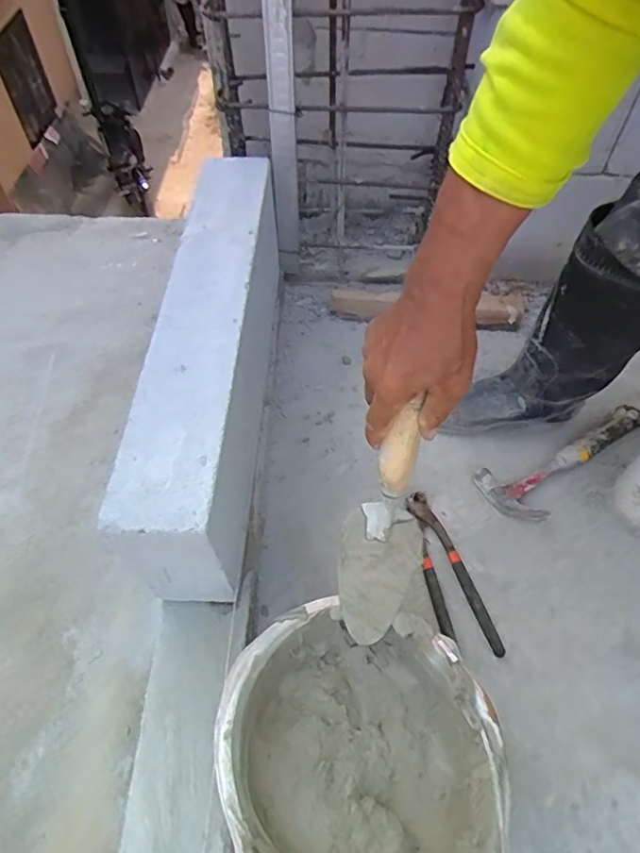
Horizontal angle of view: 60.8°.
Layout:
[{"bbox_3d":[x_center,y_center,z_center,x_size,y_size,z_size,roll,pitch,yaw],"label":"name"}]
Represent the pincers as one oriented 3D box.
[{"bbox_3d":[0.159,0.182,0.687,0.064,0.029,0.210,-8,53,-9],"label":"pincers"}]

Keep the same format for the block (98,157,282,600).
[{"bbox_3d":[-0.133,-0.095,0.705,0.109,0.184,0.582,1,55,0],"label":"block"}]

